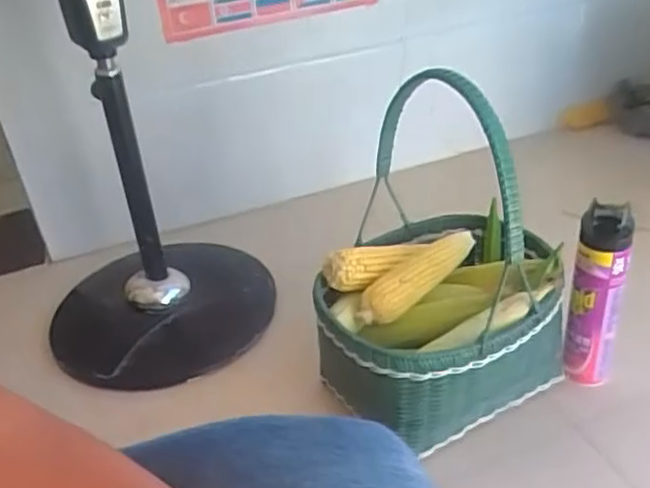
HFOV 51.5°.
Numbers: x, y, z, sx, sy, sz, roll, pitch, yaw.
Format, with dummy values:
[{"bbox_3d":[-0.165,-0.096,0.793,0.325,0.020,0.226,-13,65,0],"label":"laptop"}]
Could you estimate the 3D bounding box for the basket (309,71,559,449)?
[{"bbox_3d":[0.151,0.015,0.873,0.327,0.447,0.264,-27,38,-29],"label":"basket"}]

